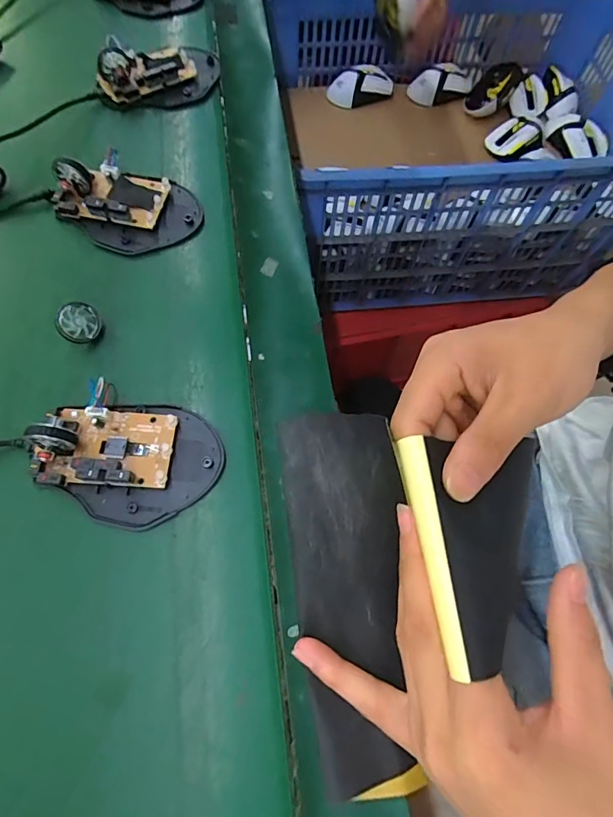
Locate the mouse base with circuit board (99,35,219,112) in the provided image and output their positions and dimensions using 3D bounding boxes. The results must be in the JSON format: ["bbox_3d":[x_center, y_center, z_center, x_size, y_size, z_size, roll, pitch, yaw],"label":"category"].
[{"bbox_3d":[-0.129,-0.298,0.381,0.103,0.027,0.070,-14,69,-9],"label":"mouse base with circuit board"}]

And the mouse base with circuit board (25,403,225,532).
[{"bbox_3d":[-0.102,0.026,0.249,0.098,0.034,0.072,13,67,2],"label":"mouse base with circuit board"}]

